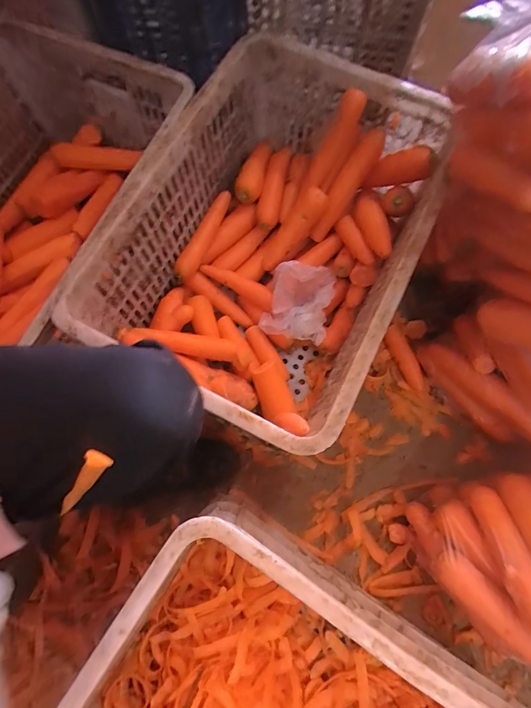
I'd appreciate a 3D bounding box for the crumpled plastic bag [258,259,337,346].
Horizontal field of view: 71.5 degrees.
[{"bbox_3d":[0.058,-0.093,0.633,0.112,0.057,0.129,13,76,3],"label":"crumpled plastic bag"}]

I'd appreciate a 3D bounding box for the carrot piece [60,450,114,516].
[{"bbox_3d":[-0.135,0.096,0.270,0.014,0.011,0.075,44,114,10],"label":"carrot piece"}]

